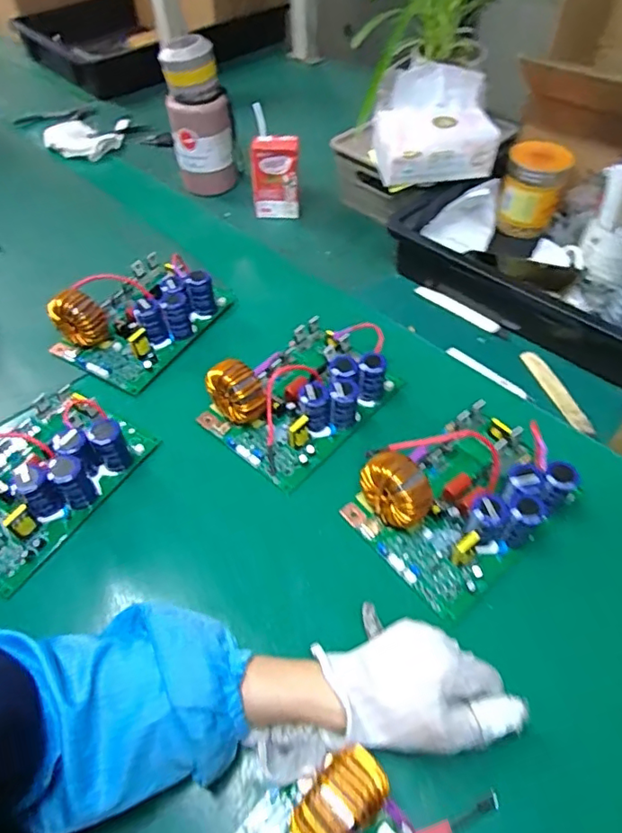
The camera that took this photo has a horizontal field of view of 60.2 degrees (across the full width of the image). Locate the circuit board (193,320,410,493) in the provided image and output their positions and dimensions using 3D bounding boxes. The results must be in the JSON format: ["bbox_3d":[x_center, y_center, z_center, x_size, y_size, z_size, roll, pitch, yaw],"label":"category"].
[{"bbox_3d":[-0.005,-0.036,0.564,0.137,0.064,0.199,34,60,26],"label":"circuit board"}]

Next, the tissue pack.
[{"bbox_3d":[0.163,-0.373,0.687,0.151,0.111,0.090,-5,51,-3],"label":"tissue pack"}]

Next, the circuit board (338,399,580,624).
[{"bbox_3d":[0.139,0.064,0.479,0.183,0.060,0.137,-34,58,-22],"label":"circuit board"}]

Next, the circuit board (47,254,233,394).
[{"bbox_3d":[-0.206,-0.132,0.642,0.138,0.062,0.189,23,56,20],"label":"circuit board"}]

